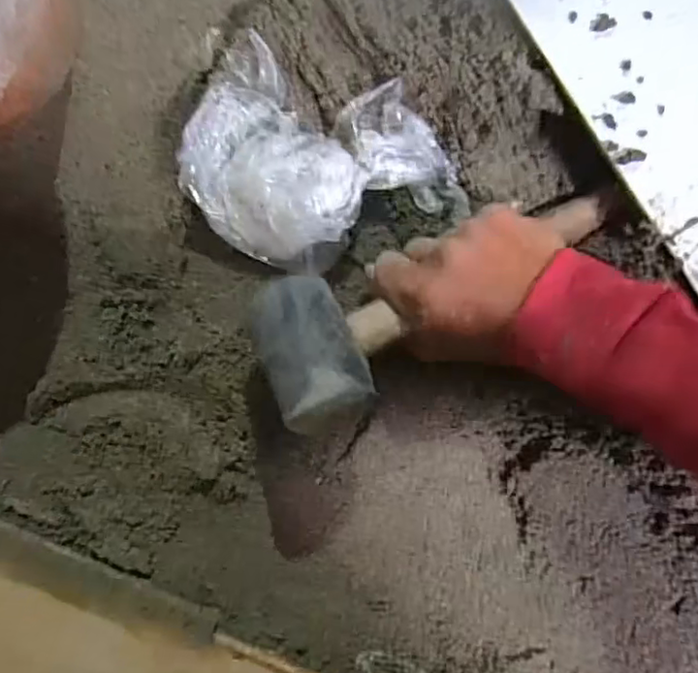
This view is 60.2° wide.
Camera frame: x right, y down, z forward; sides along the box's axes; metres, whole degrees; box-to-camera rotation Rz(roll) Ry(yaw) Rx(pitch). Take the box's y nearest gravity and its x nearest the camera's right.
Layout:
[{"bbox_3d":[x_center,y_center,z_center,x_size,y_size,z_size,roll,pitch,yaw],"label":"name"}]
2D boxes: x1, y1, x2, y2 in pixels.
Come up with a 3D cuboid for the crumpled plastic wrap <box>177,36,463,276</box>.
[{"bbox_3d":[-0.014,-0.103,0.368,0.183,0.041,0.130,19,94,8],"label":"crumpled plastic wrap"}]

